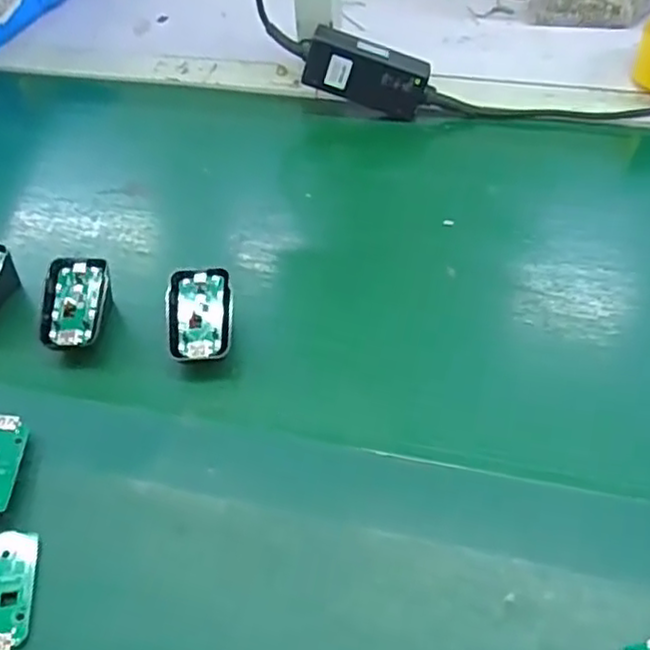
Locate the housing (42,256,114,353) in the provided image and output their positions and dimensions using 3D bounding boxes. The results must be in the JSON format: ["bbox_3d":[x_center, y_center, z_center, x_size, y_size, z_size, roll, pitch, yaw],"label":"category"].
[{"bbox_3d":[-0.179,-0.009,0.498,0.041,0.044,0.068,-1,49,2],"label":"housing"}]

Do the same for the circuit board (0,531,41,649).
[{"bbox_3d":[-0.172,0.142,0.370,0.031,0.008,0.063,-11,49,-7],"label":"circuit board"}]

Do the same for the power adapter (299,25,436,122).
[{"bbox_3d":[0.040,-0.238,0.651,0.125,0.051,0.027,18,50,-5],"label":"power adapter"}]

